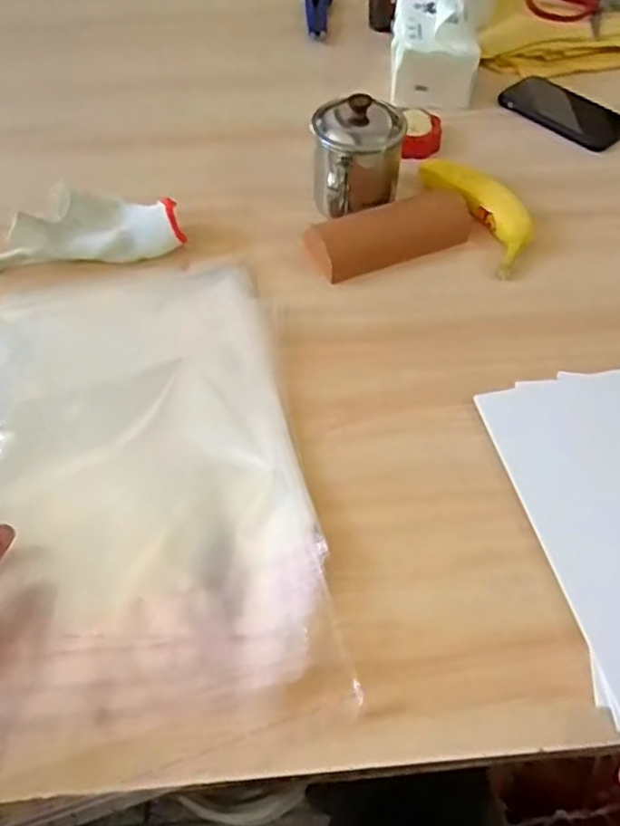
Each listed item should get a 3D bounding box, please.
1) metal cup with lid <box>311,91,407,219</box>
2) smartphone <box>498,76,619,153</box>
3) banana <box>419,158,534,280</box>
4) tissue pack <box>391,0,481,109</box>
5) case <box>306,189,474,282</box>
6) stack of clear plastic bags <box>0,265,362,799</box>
[{"bbox_3d":[0.046,-0.248,0.642,0.088,0.103,0.116,3,54,4],"label":"metal cup with lid"},{"bbox_3d":[0.305,-0.362,0.777,0.072,0.015,0.146,-38,62,-23],"label":"smartphone"},{"bbox_3d":[0.173,-0.209,0.657,0.054,0.033,0.169,-20,56,-13],"label":"banana"},{"bbox_3d":[0.149,-0.456,0.784,0.099,0.107,0.144,3,54,4],"label":"tissue pack"},{"bbox_3d":[0.079,-0.178,0.635,0.160,0.038,0.061,-17,56,-11],"label":"case"},{"bbox_3d":[-0.135,0.042,0.490,0.250,0.021,0.402,-9,55,-6],"label":"stack of clear plastic bags"}]

